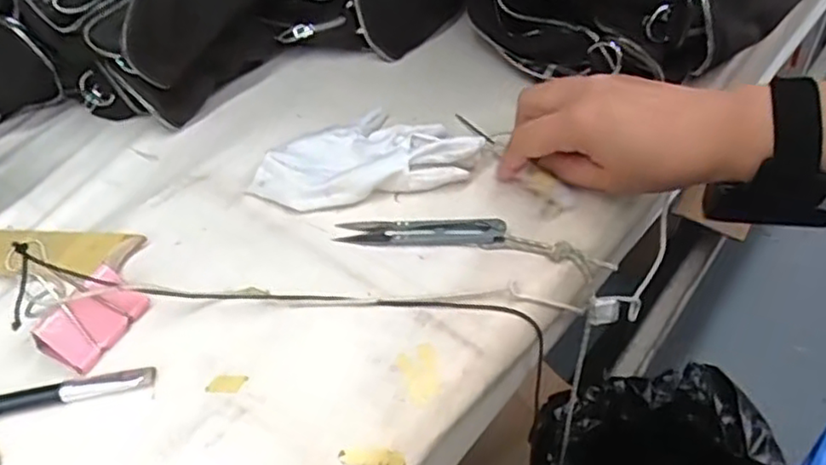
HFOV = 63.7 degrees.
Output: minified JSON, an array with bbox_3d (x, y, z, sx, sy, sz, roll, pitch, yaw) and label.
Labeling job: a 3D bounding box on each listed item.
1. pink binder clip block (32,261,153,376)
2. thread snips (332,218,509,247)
[{"bbox_3d":[-0.170,0.046,0.353,0.025,0.030,0.051,19,51,22],"label":"pink binder clip block"},{"bbox_3d":[0.004,0.000,0.406,0.101,0.005,0.023,0,46,6],"label":"thread snips"}]

